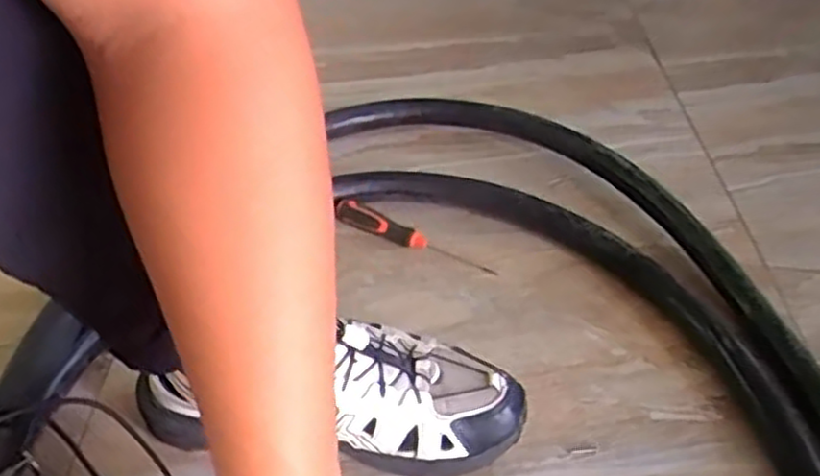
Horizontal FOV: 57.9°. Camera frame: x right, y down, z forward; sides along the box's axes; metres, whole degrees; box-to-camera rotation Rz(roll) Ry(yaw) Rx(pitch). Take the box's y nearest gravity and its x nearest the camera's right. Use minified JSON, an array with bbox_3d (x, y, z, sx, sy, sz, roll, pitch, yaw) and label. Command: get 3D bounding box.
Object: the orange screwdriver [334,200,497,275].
[{"bbox_3d":[0.005,-0.002,0.716,0.164,0.017,0.022,21,43,16],"label":"orange screwdriver"}]

